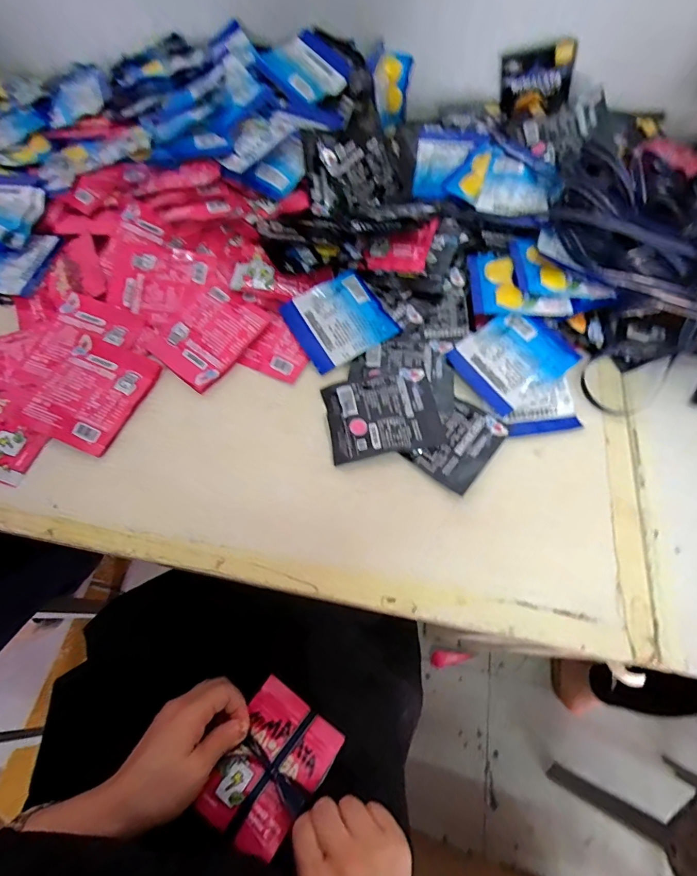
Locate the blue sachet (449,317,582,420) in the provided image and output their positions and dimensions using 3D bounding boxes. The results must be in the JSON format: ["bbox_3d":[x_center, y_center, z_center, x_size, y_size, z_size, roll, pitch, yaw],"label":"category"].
[{"bbox_3d":[0.167,-0.083,0.415,0.101,0.013,0.086,-31,66,-15],"label":"blue sachet"}]

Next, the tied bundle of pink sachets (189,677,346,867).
[{"bbox_3d":[-0.067,0.280,0.353,0.085,0.014,0.106,28,45,19],"label":"tied bundle of pink sachets"}]

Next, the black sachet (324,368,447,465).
[{"bbox_3d":[0.033,-0.025,0.394,0.106,0.010,0.084,-11,63,-5],"label":"black sachet"}]

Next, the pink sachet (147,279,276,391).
[{"bbox_3d":[-0.147,-0.111,0.432,0.088,0.006,0.109,31,67,16],"label":"pink sachet"}]

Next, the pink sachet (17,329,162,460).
[{"bbox_3d":[-0.252,-0.047,0.403,0.091,0.016,0.109,22,70,8],"label":"pink sachet"}]

